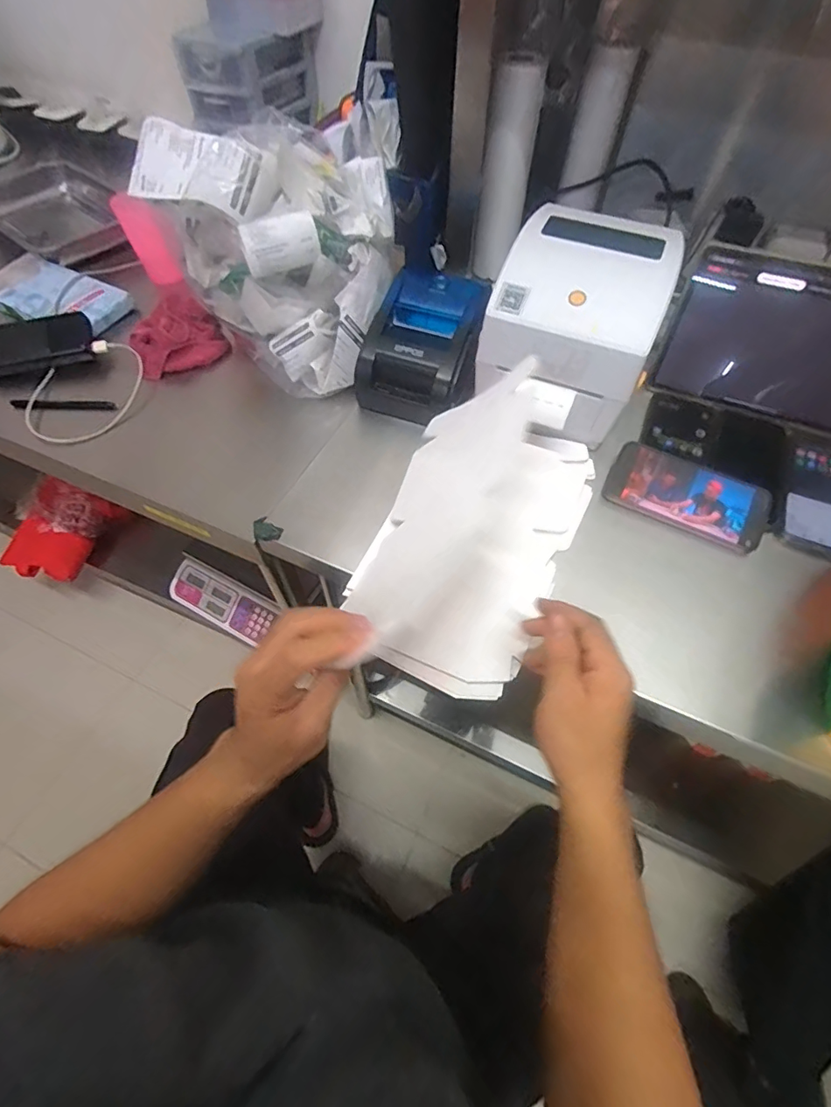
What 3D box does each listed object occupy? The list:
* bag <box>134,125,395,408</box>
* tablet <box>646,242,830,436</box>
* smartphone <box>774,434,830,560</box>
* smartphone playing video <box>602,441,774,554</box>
[{"bbox_3d":[-0.158,-0.375,0.626,0.251,0.241,0.193,20,59,12],"label":"bag"},{"bbox_3d":[0.433,-0.245,0.578,0.247,0.163,0.014,22,35,16],"label":"tablet"},{"bbox_3d":[0.459,-0.070,0.557,0.078,0.017,0.173,24,60,14],"label":"smartphone"},{"bbox_3d":[0.299,-0.064,0.544,0.163,0.016,0.080,25,76,13],"label":"smartphone playing video"}]

